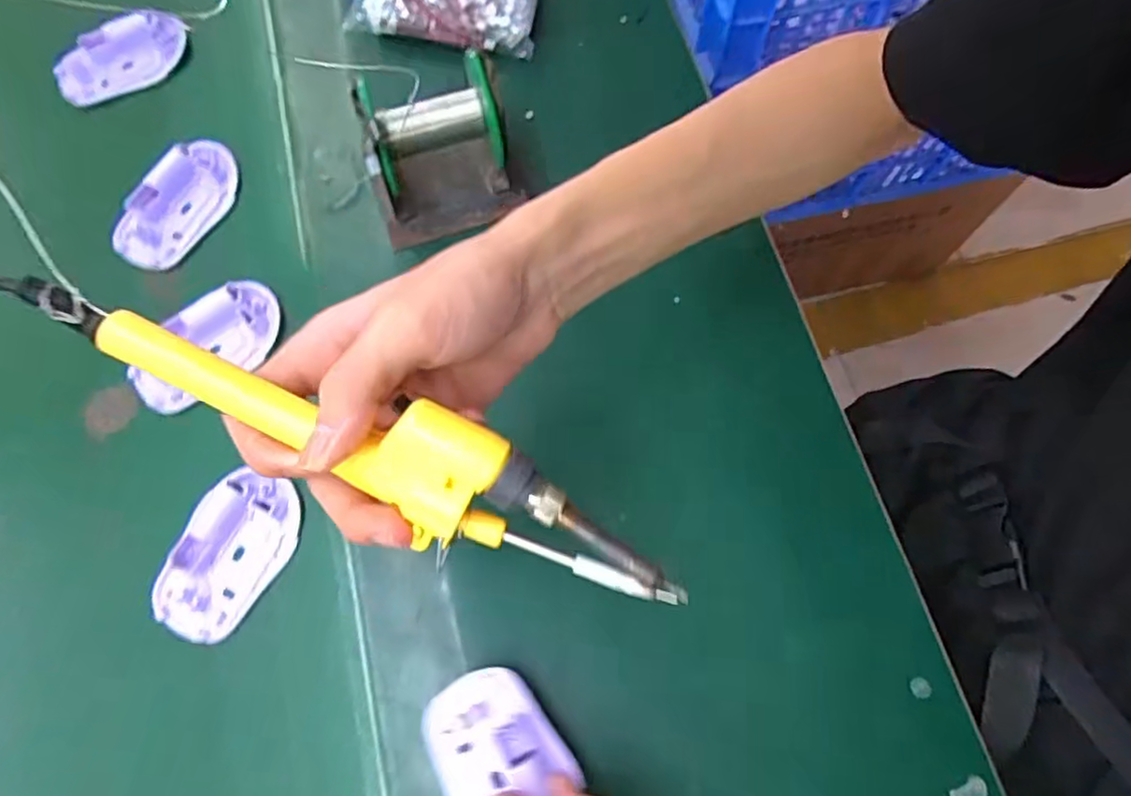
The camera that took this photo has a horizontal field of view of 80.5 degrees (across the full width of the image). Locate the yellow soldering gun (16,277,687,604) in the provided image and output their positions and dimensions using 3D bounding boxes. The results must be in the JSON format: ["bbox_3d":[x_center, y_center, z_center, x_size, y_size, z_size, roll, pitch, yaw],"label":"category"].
[{"bbox_3d":[-0.070,0.016,0.231,0.237,0.027,0.038,24,72,-1],"label":"yellow soldering gun"}]

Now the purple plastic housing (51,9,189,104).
[{"bbox_3d":[-0.330,-0.253,0.499,0.096,0.018,0.048,-32,98,-9],"label":"purple plastic housing"}]

